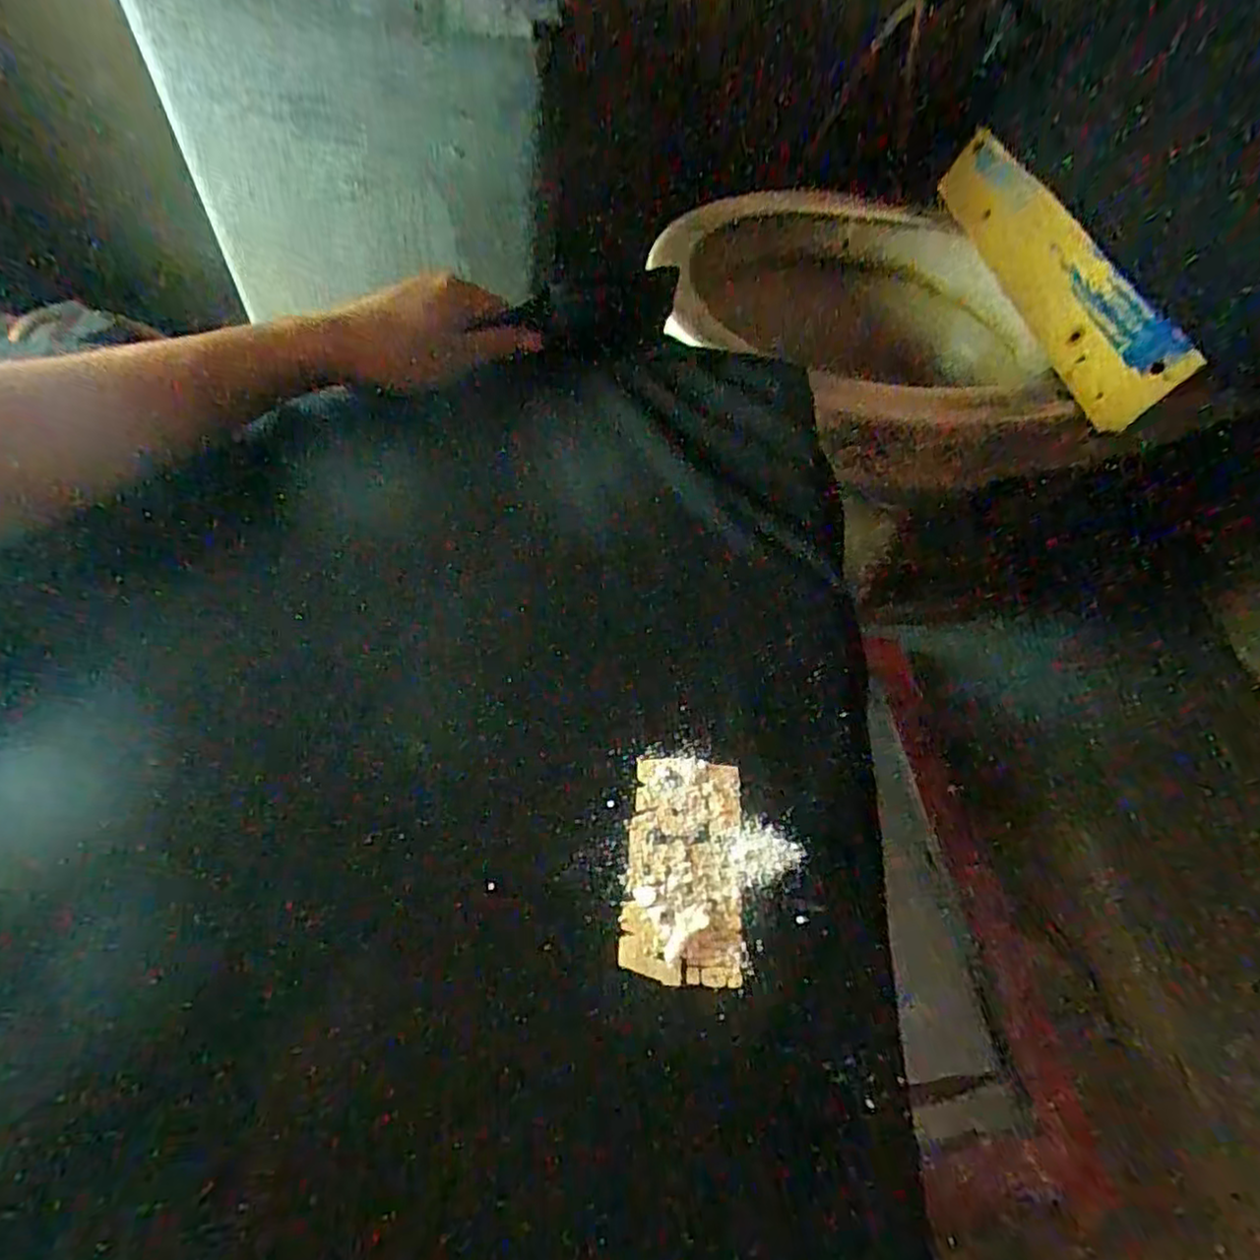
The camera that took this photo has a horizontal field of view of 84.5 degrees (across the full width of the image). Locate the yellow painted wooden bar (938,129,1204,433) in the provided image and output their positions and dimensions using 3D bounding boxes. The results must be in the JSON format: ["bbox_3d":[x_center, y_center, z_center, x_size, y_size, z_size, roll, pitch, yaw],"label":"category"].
[{"bbox_3d":[0.358,-0.315,0.604,0.030,0.074,0.357,6,55,-21],"label":"yellow painted wooden bar"}]

